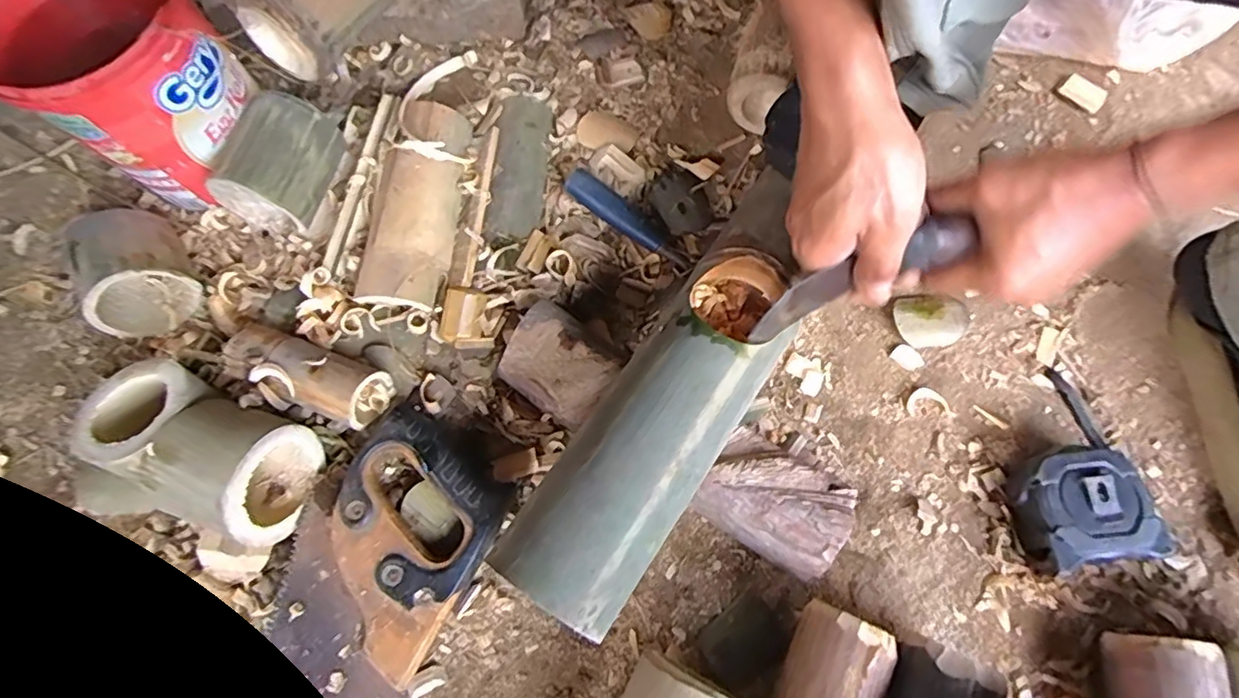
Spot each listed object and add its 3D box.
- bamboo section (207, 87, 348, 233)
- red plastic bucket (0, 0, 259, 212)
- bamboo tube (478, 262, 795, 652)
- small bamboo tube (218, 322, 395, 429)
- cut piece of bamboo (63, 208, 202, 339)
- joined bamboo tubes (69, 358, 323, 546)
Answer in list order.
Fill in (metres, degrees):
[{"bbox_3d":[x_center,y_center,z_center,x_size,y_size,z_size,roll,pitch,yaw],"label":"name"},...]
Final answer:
[{"bbox_3d":[-0.280,-0.153,0.471,0.077,0.067,0.091,9,71,3],"label":"bamboo section"},{"bbox_3d":[-0.375,-0.205,0.457,0.132,0.151,0.137,-42,75,-13],"label":"red plastic bucket"},{"bbox_3d":[0.027,0.044,0.348,0.075,0.064,0.236,33,74,11],"label":"bamboo tube"},{"bbox_3d":[-0.228,0.018,0.420,0.113,0.037,0.042,20,72,7],"label":"small bamboo tube"},{"bbox_3d":[-0.380,-0.060,0.454,0.079,0.080,0.069,-35,74,-11],"label":"cut piece of bamboo"},{"bbox_3d":[-0.294,0.071,0.407,0.150,0.091,0.095,16,71,6],"label":"joined bamboo tubes"}]

